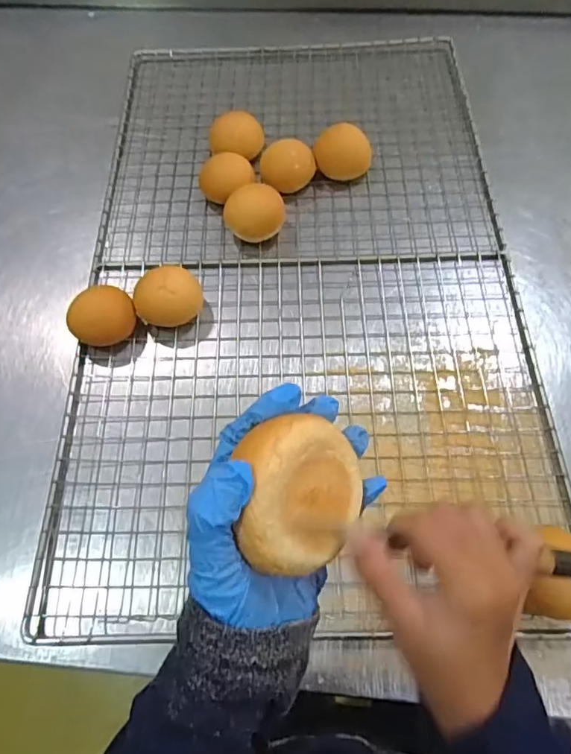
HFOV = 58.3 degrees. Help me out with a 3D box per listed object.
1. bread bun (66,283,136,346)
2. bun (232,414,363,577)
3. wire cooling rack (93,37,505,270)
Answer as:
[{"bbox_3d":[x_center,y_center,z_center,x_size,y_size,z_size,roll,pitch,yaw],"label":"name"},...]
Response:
[{"bbox_3d":[-0.219,-0.072,0.612,0.073,0.045,0.060,-36,68,-15],"label":"bread bun"},{"bbox_3d":[-0.001,0.057,0.260,0.069,0.040,0.071,2,87,-38],"label":"bun"},{"bbox_3d":[0.011,-0.351,0.762,0.528,0.023,0.439,-2,64,1],"label":"wire cooling rack"}]

